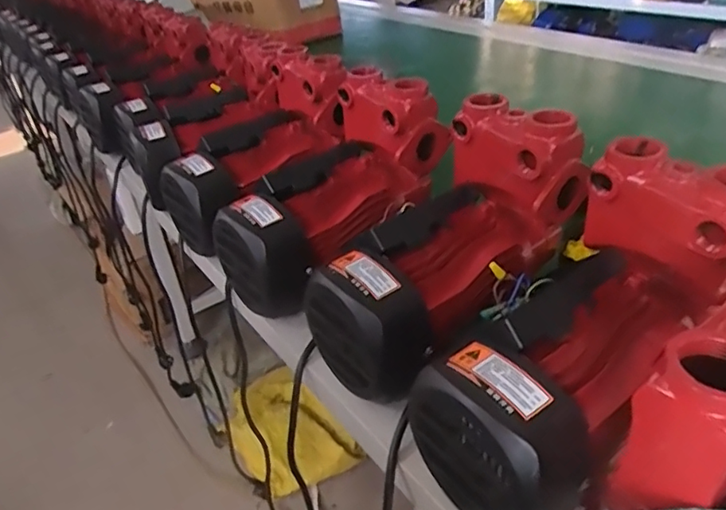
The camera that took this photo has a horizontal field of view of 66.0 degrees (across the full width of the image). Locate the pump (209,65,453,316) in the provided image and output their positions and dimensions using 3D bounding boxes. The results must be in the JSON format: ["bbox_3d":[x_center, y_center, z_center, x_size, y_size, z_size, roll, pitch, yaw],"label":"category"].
[{"bbox_3d":[-0.042,-0.066,0.615,0.278,0.128,0.129,-46,46,-11],"label":"pump"}]

